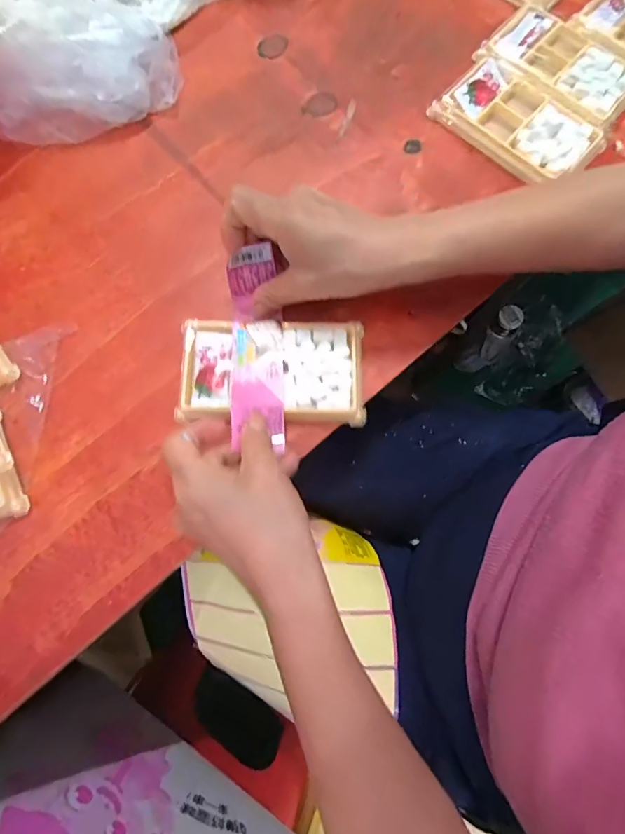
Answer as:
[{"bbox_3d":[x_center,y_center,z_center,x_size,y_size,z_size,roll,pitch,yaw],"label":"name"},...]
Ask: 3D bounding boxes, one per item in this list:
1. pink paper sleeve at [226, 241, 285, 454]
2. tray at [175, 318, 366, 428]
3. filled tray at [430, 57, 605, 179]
[{"bbox_3d":[-0.041,-0.052,0.307,0.039,0.029,0.142,-4,83,-1],"label":"pink paper sleeve"},{"bbox_3d":[-0.029,-0.036,0.310,0.133,0.012,0.077,1,77,0],"label":"tray"},{"bbox_3d":[0.176,-0.260,0.360,0.141,0.016,0.078,43,81,9],"label":"filled tray"}]

